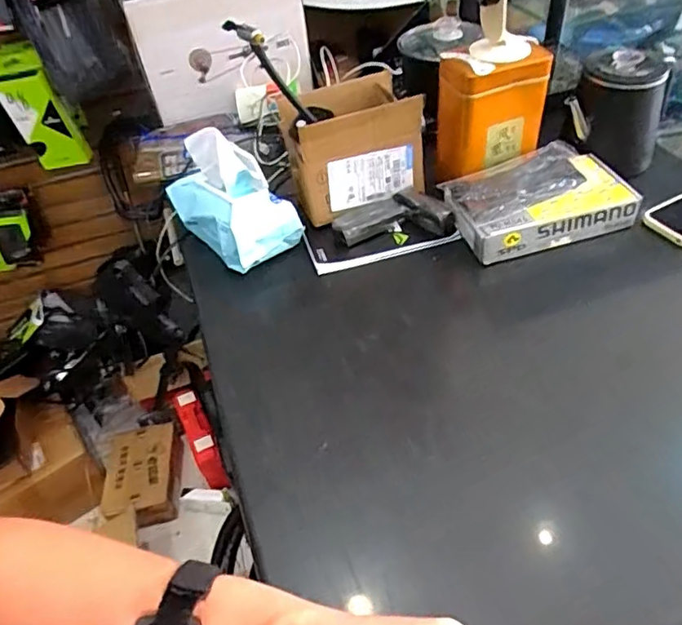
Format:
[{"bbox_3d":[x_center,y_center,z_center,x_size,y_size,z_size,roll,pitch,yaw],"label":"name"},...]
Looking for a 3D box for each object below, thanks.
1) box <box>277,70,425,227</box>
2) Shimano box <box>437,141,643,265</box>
[{"bbox_3d":[0.016,-0.250,0.851,0.186,0.164,0.147,-19,47,-12],"label":"box"},{"bbox_3d":[0.276,-0.159,0.801,0.244,0.062,0.144,-16,47,-9],"label":"Shimano box"}]

